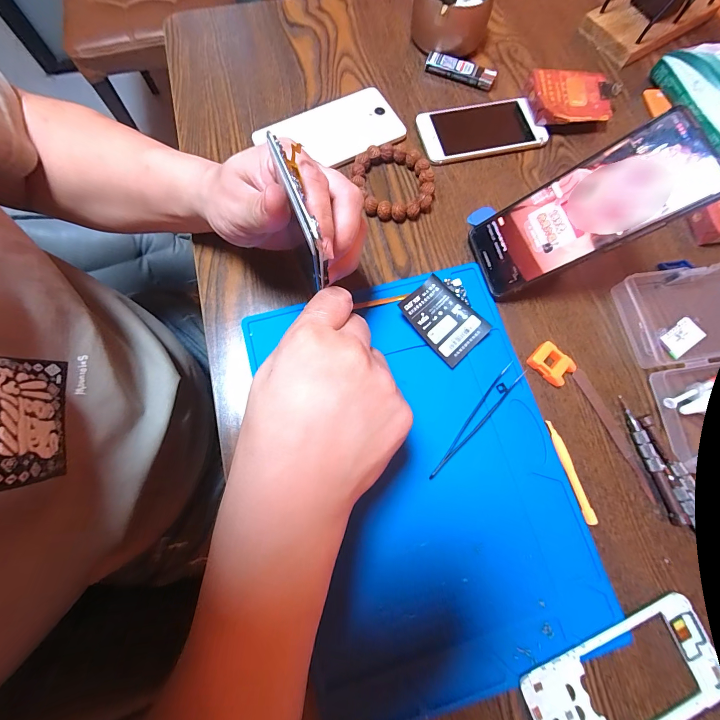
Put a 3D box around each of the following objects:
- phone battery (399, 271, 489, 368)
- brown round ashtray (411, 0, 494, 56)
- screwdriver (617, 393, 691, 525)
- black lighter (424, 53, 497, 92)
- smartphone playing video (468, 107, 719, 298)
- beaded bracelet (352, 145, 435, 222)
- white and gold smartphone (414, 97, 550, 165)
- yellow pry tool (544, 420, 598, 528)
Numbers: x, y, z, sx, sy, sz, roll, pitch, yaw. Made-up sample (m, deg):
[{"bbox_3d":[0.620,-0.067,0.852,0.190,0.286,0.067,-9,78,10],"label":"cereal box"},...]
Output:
[{"bbox_3d":[0.074,-0.036,0.296,0.051,0.008,0.074,-42,81,-11],"label":"phone battery"},{"bbox_3d":[0.104,-0.399,0.379,0.084,0.049,0.084,13,75,2],"label":"brown round ashtray"},{"bbox_3d":[0.241,0.083,0.274,0.013,0.007,0.104,-16,76,-6],"label":"screwdriver"},{"bbox_3d":[0.114,-0.331,0.378,0.078,0.012,0.018,24,75,5],"label":"black lighter"},{"bbox_3d":[0.177,-0.118,0.269,0.163,0.010,0.072,-24,73,33],"label":"smartphone playing video"},{"bbox_3d":[0.035,-0.180,0.336,0.076,0.015,0.084,-21,76,-7],"label":"beaded bracelet"},{"bbox_3d":[0.130,-0.251,0.359,0.128,0.009,0.070,-14,76,-5],"label":"white and gold smartphone"},{"bbox_3d":[0.172,0.091,0.271,0.008,0.006,0.082,-14,76,-5],"label":"yellow pry tool"}]

